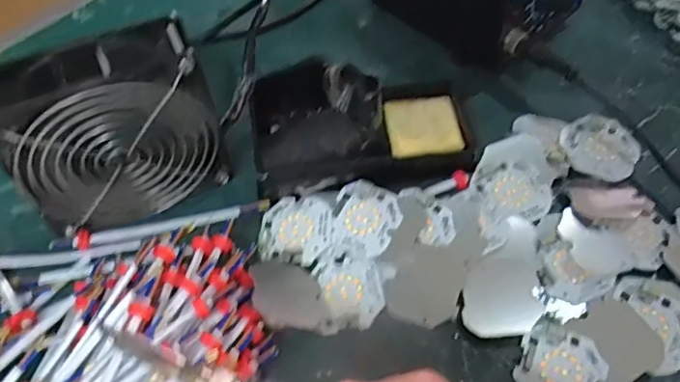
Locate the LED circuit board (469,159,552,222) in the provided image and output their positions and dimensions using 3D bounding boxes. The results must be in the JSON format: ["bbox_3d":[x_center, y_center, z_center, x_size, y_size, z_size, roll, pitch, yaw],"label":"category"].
[{"bbox_3d":[0.116,0.001,0.382,0.047,0.006,0.044,-19,57,-11],"label":"LED circuit board"}]

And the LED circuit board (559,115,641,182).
[{"bbox_3d":[0.183,-0.031,0.401,0.048,0.010,0.052,-20,57,-11],"label":"LED circuit board"}]

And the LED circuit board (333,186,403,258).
[{"bbox_3d":[0.017,0.017,0.371,0.042,0.009,0.041,24,60,18],"label":"LED circuit board"}]

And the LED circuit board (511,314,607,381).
[{"bbox_3d":[0.123,0.100,0.323,0.042,0.007,0.049,31,62,21],"label":"LED circuit board"}]

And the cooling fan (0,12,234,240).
[{"bbox_3d":[-0.135,-0.033,0.350,0.117,0.116,0.051,-19,57,-11],"label":"cooling fan"}]

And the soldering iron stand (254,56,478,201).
[{"bbox_3d":[0.014,-0.052,0.386,0.150,0.068,0.087,-11,56,-6],"label":"soldering iron stand"}]

